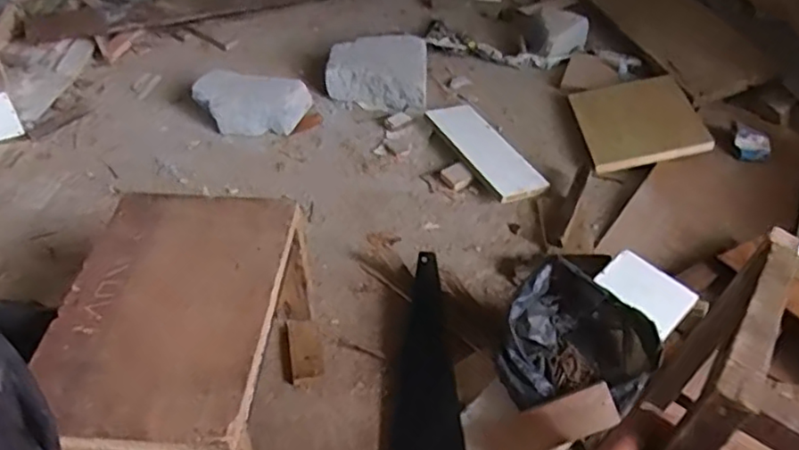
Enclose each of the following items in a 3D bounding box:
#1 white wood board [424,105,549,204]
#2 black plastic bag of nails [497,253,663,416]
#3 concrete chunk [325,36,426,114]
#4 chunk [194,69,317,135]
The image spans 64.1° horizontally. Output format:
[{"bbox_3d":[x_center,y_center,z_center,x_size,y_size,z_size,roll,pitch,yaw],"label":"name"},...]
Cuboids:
[{"bbox_3d":[0.156,-0.136,1.157,0.100,0.017,0.274,-22,51,-16],"label":"white wood board"},{"bbox_3d":[0.213,0.155,0.776,0.179,0.105,0.161,22,50,22],"label":"black plastic bag of nails"},{"bbox_3d":[-0.043,-0.318,1.315,0.209,0.064,0.187,4,48,7],"label":"concrete chunk"},{"bbox_3d":[-0.287,-0.228,1.233,0.219,0.090,0.086,-4,48,0],"label":"chunk"}]

